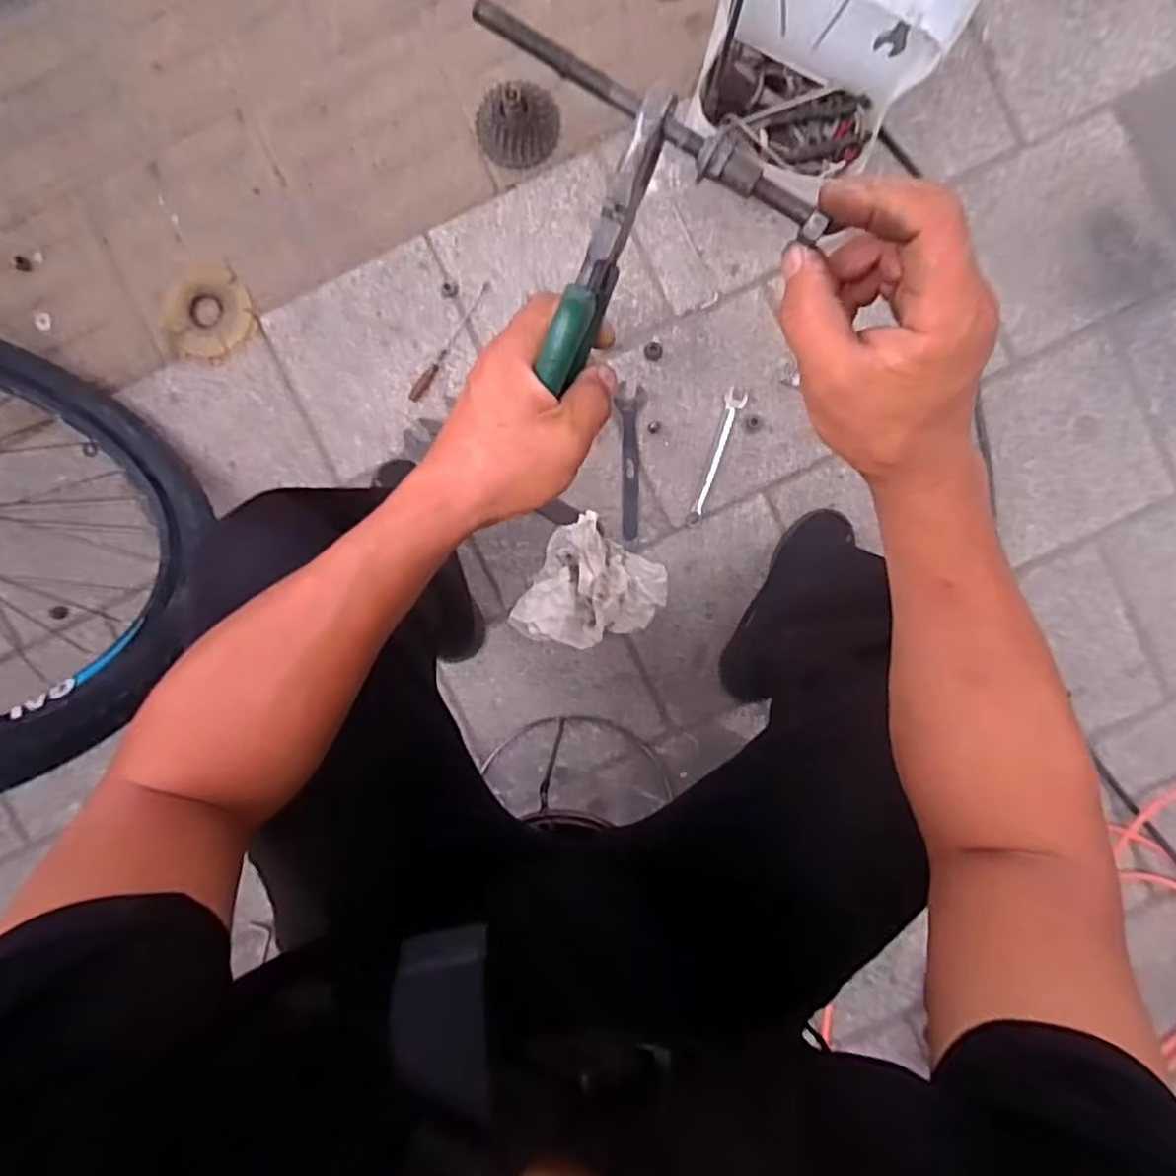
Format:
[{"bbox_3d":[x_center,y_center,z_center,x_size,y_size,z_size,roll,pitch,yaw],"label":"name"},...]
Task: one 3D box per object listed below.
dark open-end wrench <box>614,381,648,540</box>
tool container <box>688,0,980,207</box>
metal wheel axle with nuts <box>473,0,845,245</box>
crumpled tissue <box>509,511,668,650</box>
[{"bbox_3d":[0.056,-0.170,0.922,0.035,0.009,0.203,2,95,1],"label":"dark open-end wrench"},{"bbox_3d":[0.237,-0.577,0.715,0.227,0.388,0.147,16,95,0],"label":"tool container"},{"bbox_3d":[0.031,-0.207,0.304,0.181,0.013,0.016,30,97,-3],"label":"metal wheel axle with nuts"},{"bbox_3d":[0.005,0.012,0.904,0.169,0.070,0.182,32,94,-2],"label":"crumpled tissue"}]

